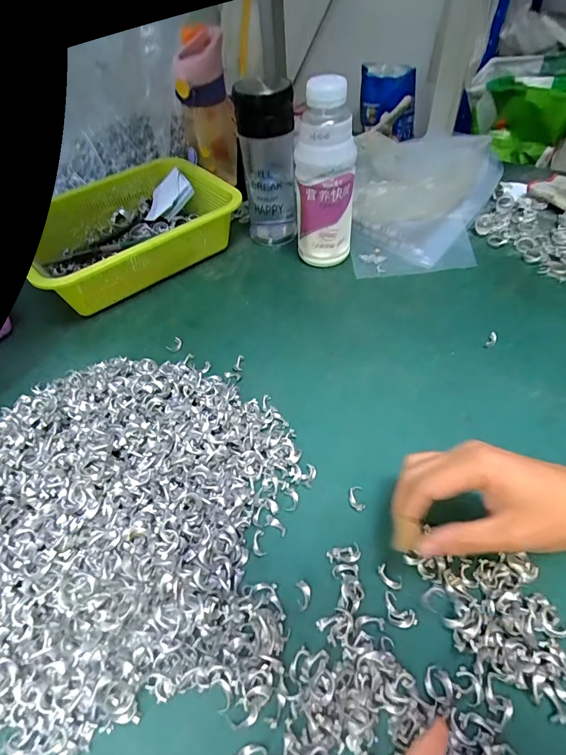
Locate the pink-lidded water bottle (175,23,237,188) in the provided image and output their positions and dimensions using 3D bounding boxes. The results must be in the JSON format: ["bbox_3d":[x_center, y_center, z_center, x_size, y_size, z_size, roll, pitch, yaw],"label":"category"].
[{"bbox_3d":[-0.110,-0.387,0.607,0.076,0.172,0.064,-11,50,-6],"label":"pink-lidded water bottle"}]

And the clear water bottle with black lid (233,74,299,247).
[{"bbox_3d":[-0.016,-0.257,0.518,0.067,0.187,0.058,-3,49,1],"label":"clear water bottle with black lid"}]

